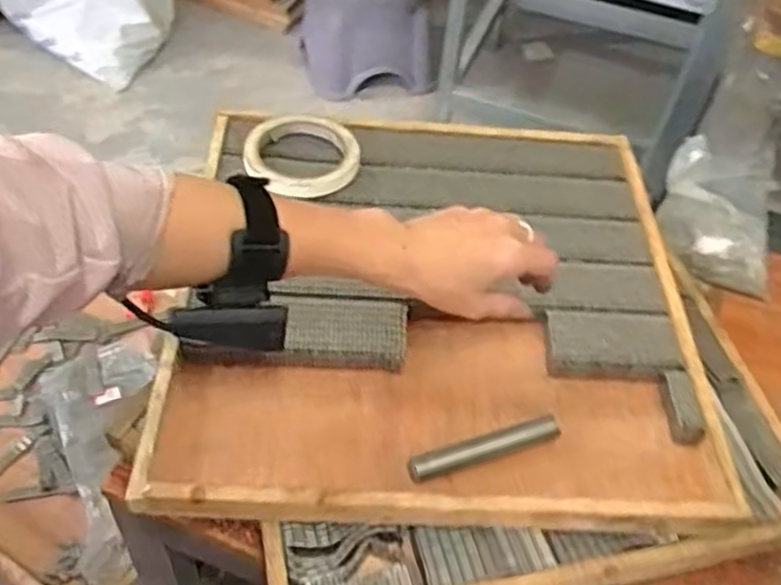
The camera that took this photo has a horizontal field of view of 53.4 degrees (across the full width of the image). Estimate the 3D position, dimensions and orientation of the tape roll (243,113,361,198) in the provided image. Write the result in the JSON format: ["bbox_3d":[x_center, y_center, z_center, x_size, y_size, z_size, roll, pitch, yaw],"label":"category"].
[{"bbox_3d":[-0.076,-0.124,0.695,0.101,0.023,0.099,3,49,-4],"label":"tape roll"}]

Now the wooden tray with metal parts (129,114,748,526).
[{"bbox_3d":[0.035,-0.006,0.631,0.390,0.033,0.398,3,49,-4],"label":"wooden tray with metal parts"}]

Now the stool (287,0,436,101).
[{"bbox_3d":[-0.054,-0.635,1.800,0.309,0.305,0.257,3,49,-4],"label":"stool"}]

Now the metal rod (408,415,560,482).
[{"bbox_3d":[0.066,0.109,0.540,0.110,0.019,0.014,-13,52,-17],"label":"metal rod"}]

